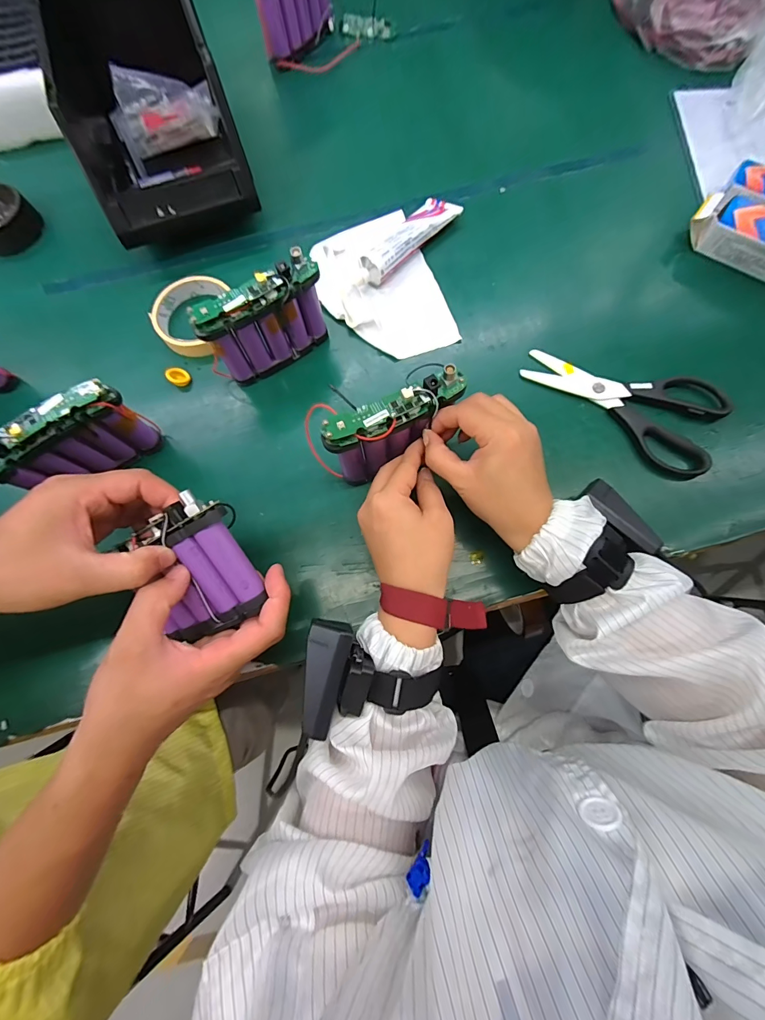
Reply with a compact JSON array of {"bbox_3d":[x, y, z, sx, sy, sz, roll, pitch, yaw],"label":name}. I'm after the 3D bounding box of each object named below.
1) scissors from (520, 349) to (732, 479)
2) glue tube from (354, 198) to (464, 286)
[{"bbox_3d":[0.240,-0.115,0.380,0.188,0.012,0.102,39,79,10],"label":"scissors"},{"bbox_3d":[0.022,-0.297,0.428,0.041,0.029,0.152,42,80,11],"label":"glue tube"}]

